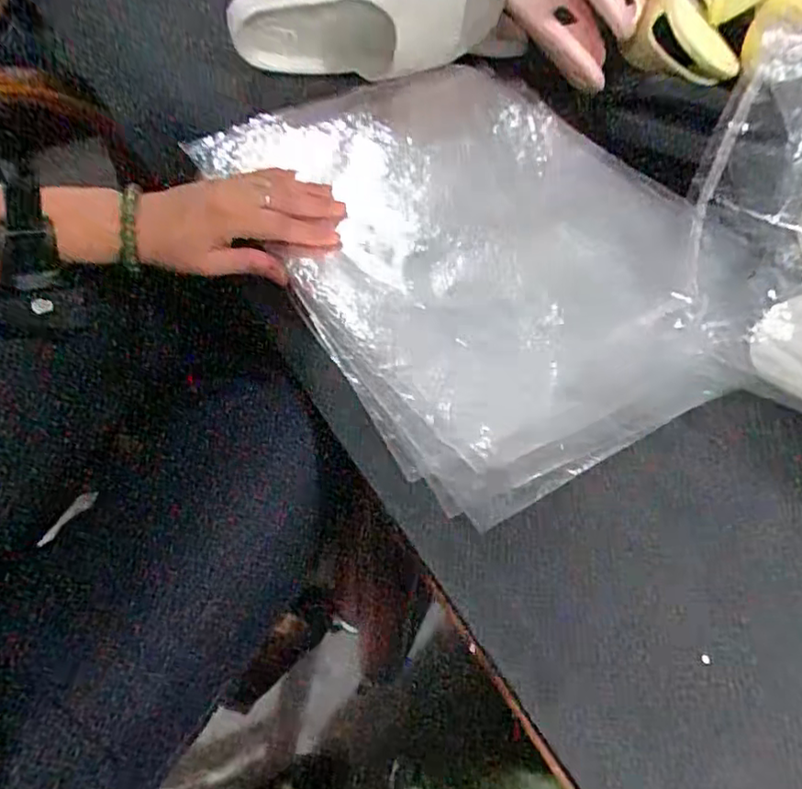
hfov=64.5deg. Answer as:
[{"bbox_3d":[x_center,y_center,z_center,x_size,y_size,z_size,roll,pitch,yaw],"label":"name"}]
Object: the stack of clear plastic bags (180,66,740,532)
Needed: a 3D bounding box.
[{"bbox_3d":[0.054,-0.135,0.509,0.308,0.045,0.440,-26,56,-17],"label":"stack of clear plastic bags"}]

